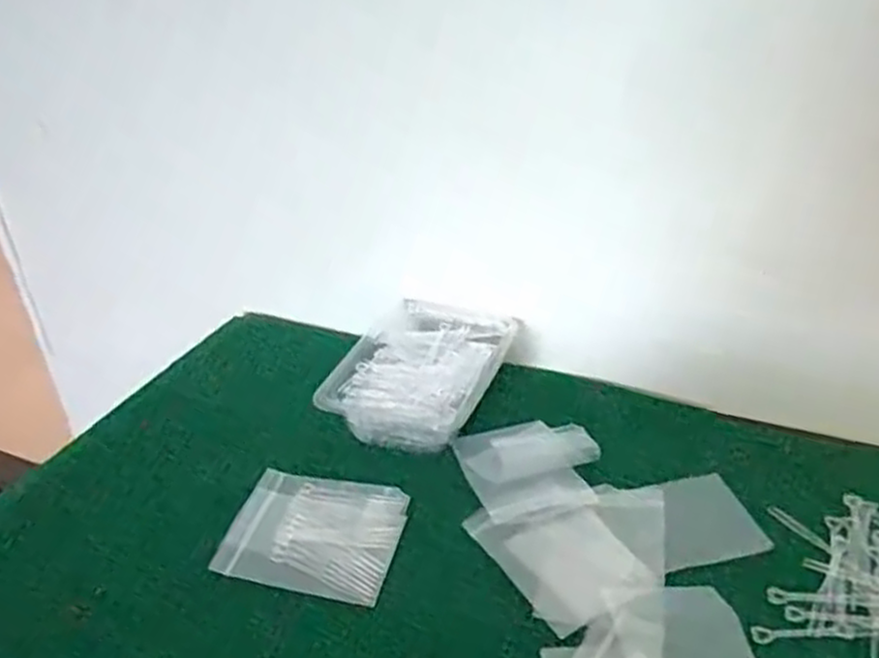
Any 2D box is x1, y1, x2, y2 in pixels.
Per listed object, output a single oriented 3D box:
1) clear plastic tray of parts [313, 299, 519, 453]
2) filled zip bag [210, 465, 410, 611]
[{"bbox_3d":[-0.011,0.038,0.698,0.130,0.045,0.181,9,35,21],"label":"clear plastic tray of parts"},{"bbox_3d":[-0.090,0.145,0.569,0.119,0.012,0.110,4,33,14],"label":"filled zip bag"}]

